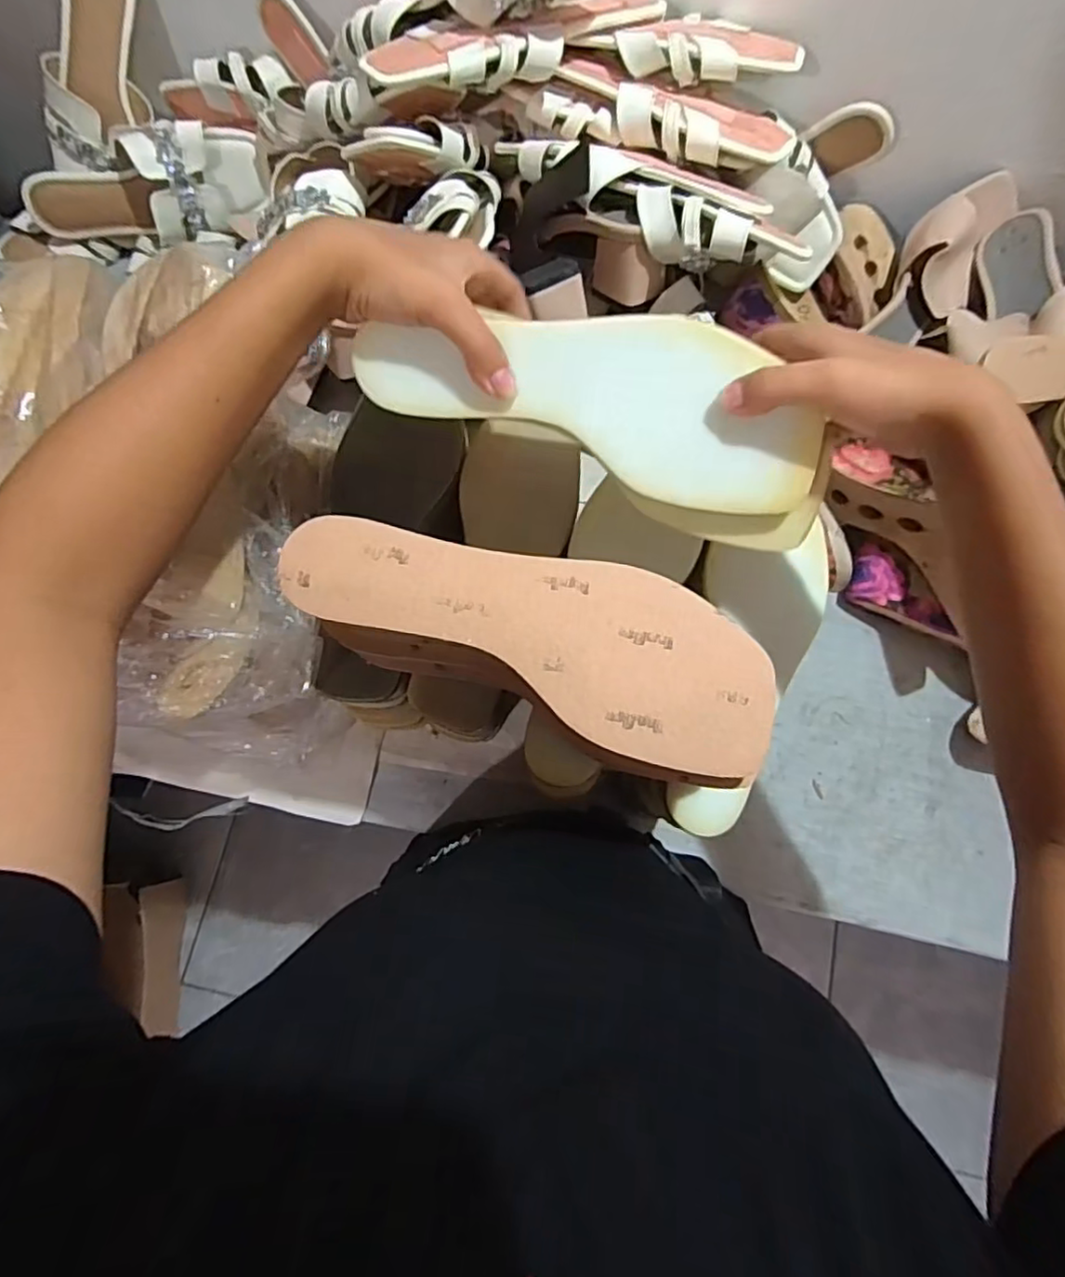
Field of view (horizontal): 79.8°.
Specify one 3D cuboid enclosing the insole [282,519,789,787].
[{"bbox_3d":[0.000,-0.006,0.303,0.236,0.010,0.087,23,77,5],"label":"insole"}]

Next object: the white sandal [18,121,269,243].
[{"bbox_3d":[-0.384,-0.437,0.626,0.235,0.082,0.061,-10,76,-3],"label":"white sandal"}]

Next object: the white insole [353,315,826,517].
[{"bbox_3d":[0.030,-0.126,0.318,0.231,0.009,0.080,20,110,3],"label":"white insole"}]

